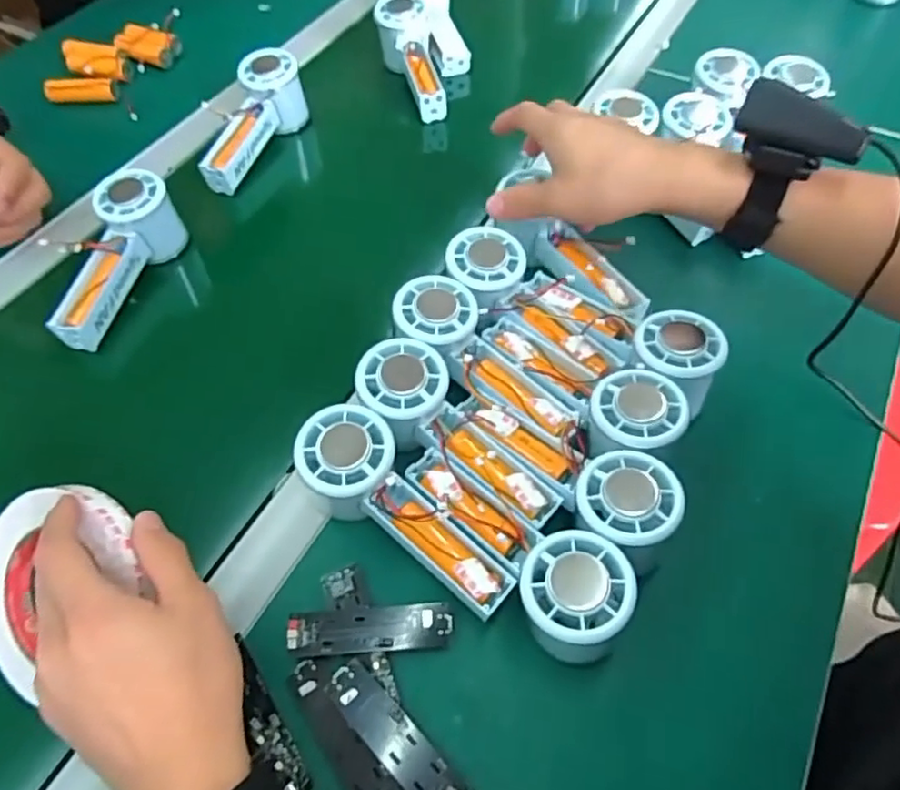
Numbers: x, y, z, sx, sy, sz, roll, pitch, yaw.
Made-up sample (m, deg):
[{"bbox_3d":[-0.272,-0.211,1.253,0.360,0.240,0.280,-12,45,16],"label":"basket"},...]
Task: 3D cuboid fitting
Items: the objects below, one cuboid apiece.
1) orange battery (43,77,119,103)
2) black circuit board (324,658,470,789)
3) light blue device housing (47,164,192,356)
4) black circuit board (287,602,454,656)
[{"bbox_3d":[-0.397,-0.328,0.668,0.071,0.021,0.021,-7,58,-4],"label":"orange battery"},{"bbox_3d":[-0.029,0.180,0.326,0.025,0.005,0.093,-40,65,-22],"label":"black circuit board"},{"bbox_3d":[-0.271,-0.106,0.511,0.052,0.055,0.149,14,72,9],"label":"light blue device housing"},{"bbox_3d":[-0.045,0.133,0.356,0.090,0.010,0.024,-3,57,-2],"label":"black circuit board"}]

